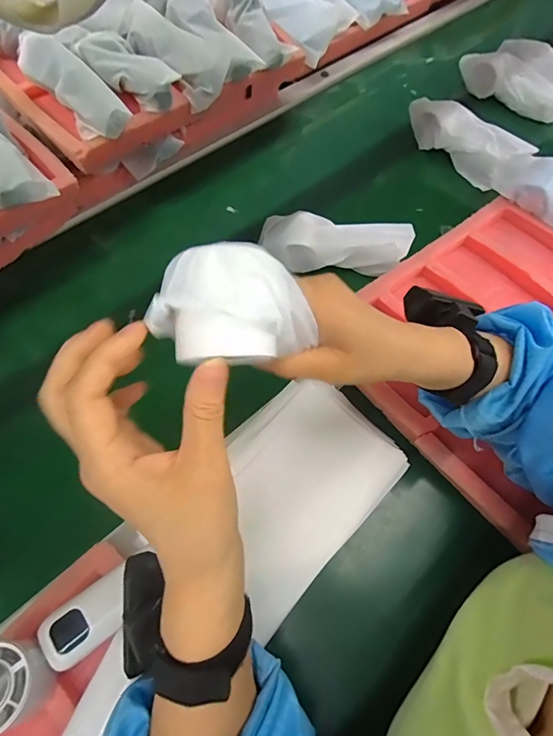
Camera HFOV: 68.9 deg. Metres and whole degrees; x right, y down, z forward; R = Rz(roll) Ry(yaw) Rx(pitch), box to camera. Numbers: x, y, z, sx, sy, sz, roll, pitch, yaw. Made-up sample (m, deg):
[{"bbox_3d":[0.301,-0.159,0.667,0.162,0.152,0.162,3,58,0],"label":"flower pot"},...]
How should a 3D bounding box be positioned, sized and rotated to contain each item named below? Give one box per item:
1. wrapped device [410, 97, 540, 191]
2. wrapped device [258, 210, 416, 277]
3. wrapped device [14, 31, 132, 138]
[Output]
[{"bbox_3d":[0.283,-0.353,0.622,0.053,0.055,0.191,-40,69,-19],"label":"wrapped device"},{"bbox_3d":[0.076,-0.162,0.525,0.191,0.051,0.065,7,62,3],"label":"wrapped device"},{"bbox_3d":[-0.262,-0.361,0.519,0.186,0.049,0.057,43,69,6],"label":"wrapped device"}]

